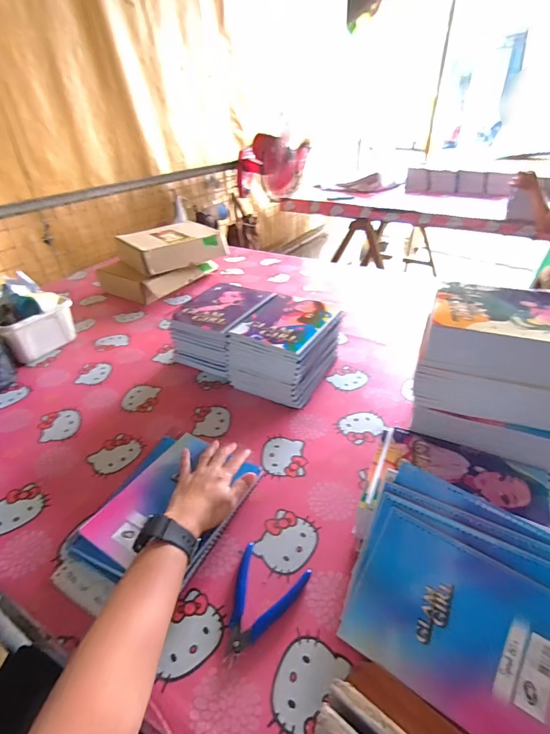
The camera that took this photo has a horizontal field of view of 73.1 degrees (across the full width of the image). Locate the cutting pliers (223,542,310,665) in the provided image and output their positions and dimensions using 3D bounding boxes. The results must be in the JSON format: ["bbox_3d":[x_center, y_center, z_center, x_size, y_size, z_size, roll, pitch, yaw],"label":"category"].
[{"bbox_3d":[-0.024,0.266,0.418,0.082,0.008,0.118,17,40,25],"label":"cutting pliers"}]

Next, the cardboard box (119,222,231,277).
[{"bbox_3d":[-0.324,-0.384,1.174,0.295,0.075,0.209,-28,43,-32],"label":"cardboard box"}]

